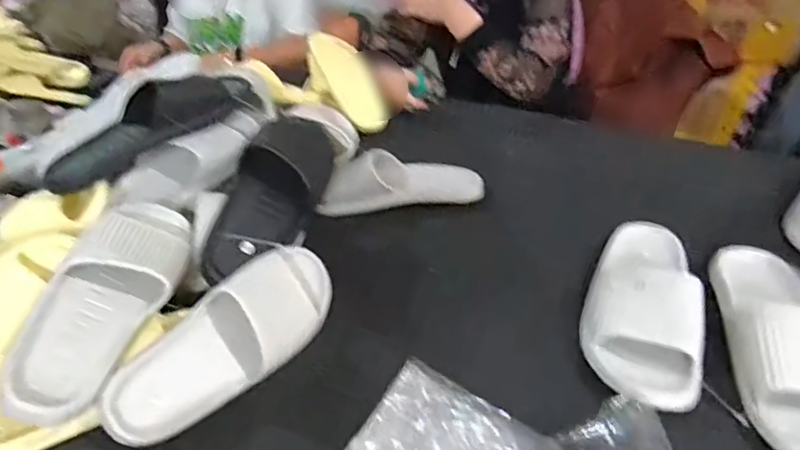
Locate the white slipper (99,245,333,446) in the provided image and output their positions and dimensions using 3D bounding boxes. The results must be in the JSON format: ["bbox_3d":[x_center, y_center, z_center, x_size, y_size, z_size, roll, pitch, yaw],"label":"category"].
[{"bbox_3d":[-0.177,0.119,0.592,0.266,0.107,0.055,-37,3,-26],"label":"white slipper"}]

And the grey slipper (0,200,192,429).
[{"bbox_3d":[-0.308,0.077,0.590,0.107,0.078,0.266,32,49,-18],"label":"grey slipper"}]

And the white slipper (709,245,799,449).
[{"bbox_3d":[0.385,0.101,0.568,0.107,0.062,0.272,3,35,10],"label":"white slipper"}]

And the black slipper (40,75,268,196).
[{"bbox_3d":[-0.327,-0.136,0.735,0.275,0.085,0.085,-29,39,-8],"label":"black slipper"}]

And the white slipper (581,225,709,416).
[{"bbox_3d":[0.272,0.071,0.634,0.116,0.062,0.262,9,37,19],"label":"white slipper"}]

